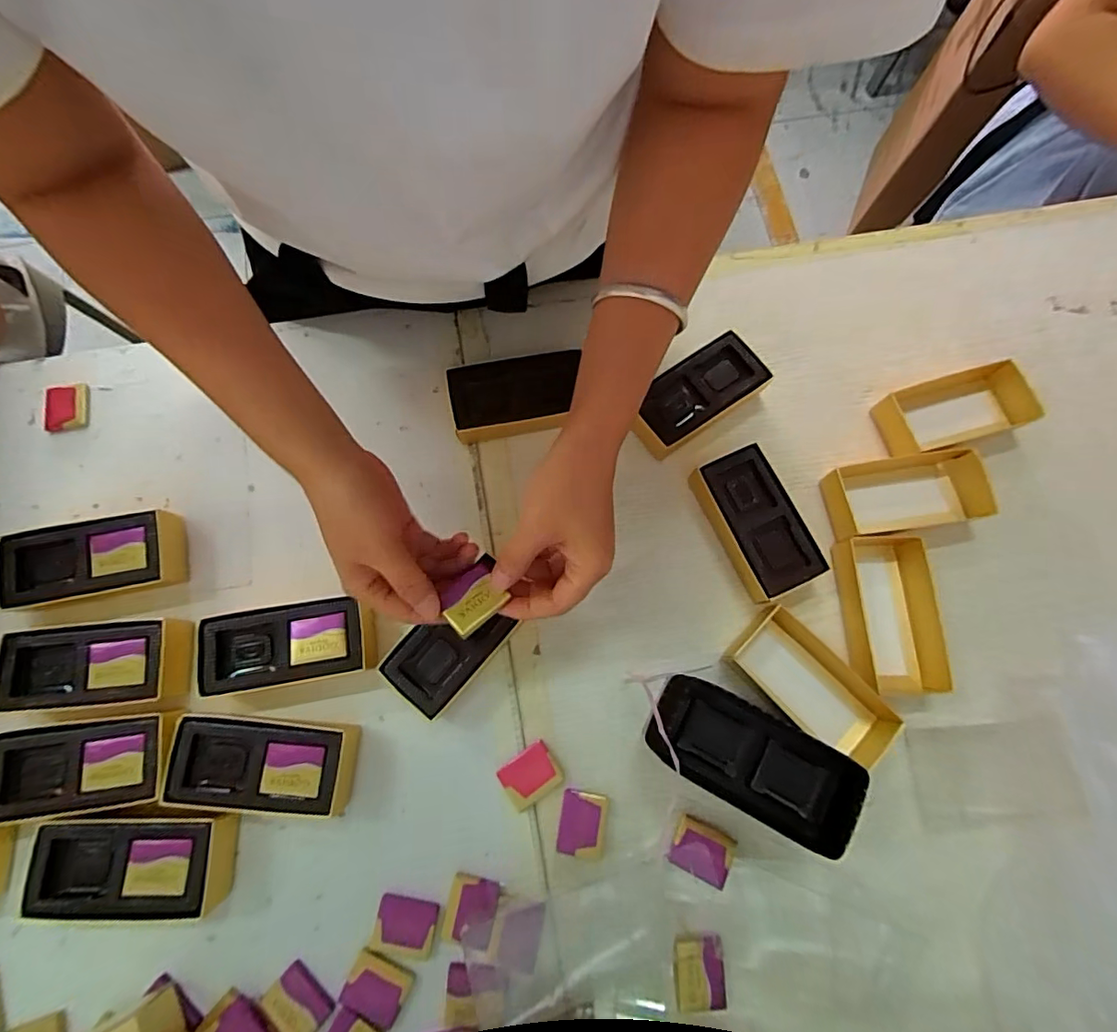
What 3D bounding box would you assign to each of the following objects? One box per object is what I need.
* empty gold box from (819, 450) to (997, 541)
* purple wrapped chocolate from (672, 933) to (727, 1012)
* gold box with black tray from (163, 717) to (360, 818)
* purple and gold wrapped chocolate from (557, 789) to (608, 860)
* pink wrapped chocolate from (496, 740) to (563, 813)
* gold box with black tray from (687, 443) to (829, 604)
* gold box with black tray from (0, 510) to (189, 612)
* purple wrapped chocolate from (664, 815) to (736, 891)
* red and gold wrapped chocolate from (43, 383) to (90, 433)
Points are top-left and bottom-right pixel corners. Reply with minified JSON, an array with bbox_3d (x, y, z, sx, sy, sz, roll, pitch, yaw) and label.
[{"bbox_3d":[0.276,-0.019,0.419,0.119,0.030,0.060,-8,76,-3],"label":"empty gold box"},{"bbox_3d":[0.092,0.299,0.338,0.032,0.004,0.040,-2,75,-1],"label":"purple wrapped chocolate"},{"bbox_3d":[-0.203,0.173,0.362,0.119,0.031,0.057,6,75,1],"label":"gold box with black tray"},{"bbox_3d":[0.017,0.216,0.361,0.032,0.009,0.040,10,75,2],"label":"purple and gold wrapped chocolate"},{"bbox_3d":[-0.020,0.186,0.370,0.040,0.009,0.032,-33,78,-9],"label":"pink wrapped chocolate"},{"bbox_3d":[0.154,0.005,0.408,0.053,0.036,0.111,-23,77,-7],"label":"gold box with black tray"},{"bbox_3d":[-0.352,0.034,0.392,0.112,0.035,0.057,-13,76,-4],"label":"gold box with black tray"},{"bbox_3d":[0.098,0.227,0.352,0.038,0.014,0.032,24,76,5],"label":"purple wrapped chocolate"},{"bbox_3d":[-0.417,-0.091,0.439,0.035,0.008,0.040,-7,76,-3],"label":"red and gold wrapped chocolate"}]

